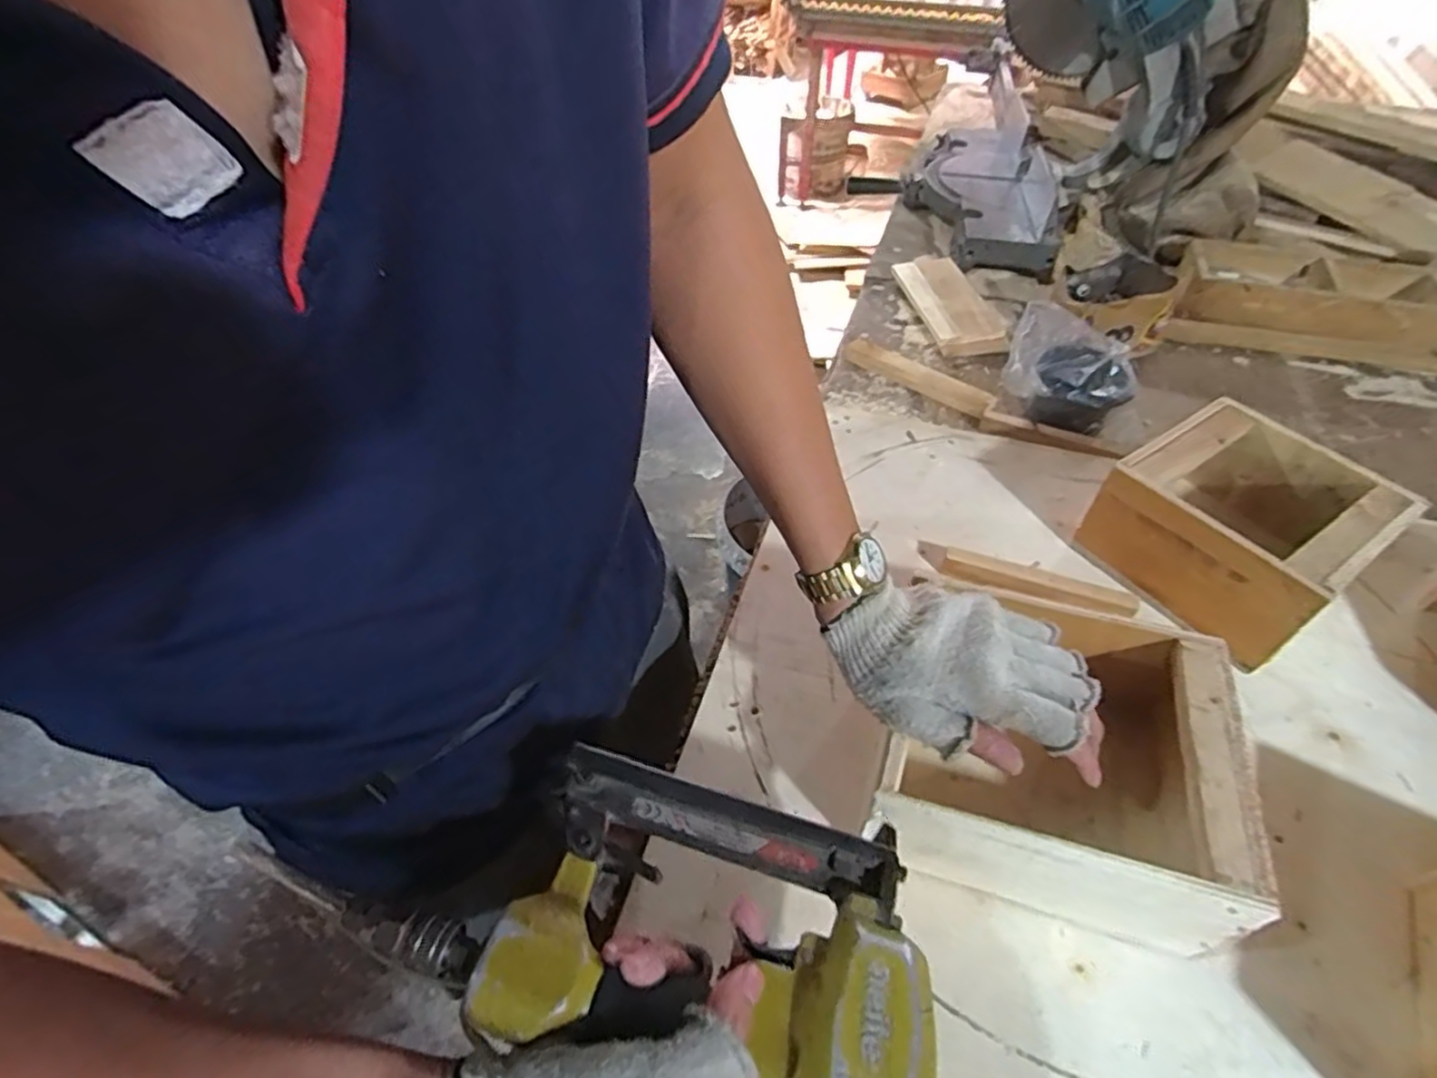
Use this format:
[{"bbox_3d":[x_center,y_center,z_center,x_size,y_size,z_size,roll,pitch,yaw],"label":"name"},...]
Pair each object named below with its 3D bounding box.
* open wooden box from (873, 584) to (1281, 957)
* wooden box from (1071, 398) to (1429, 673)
[{"bbox_3d":[0.214,0.141,0.457,0.198,0.103,0.173,12,50,11],"label":"open wooden box"},{"bbox_3d":[0.437,-0.008,0.588,0.168,0.108,0.168,-26,53,-21],"label":"wooden box"}]

